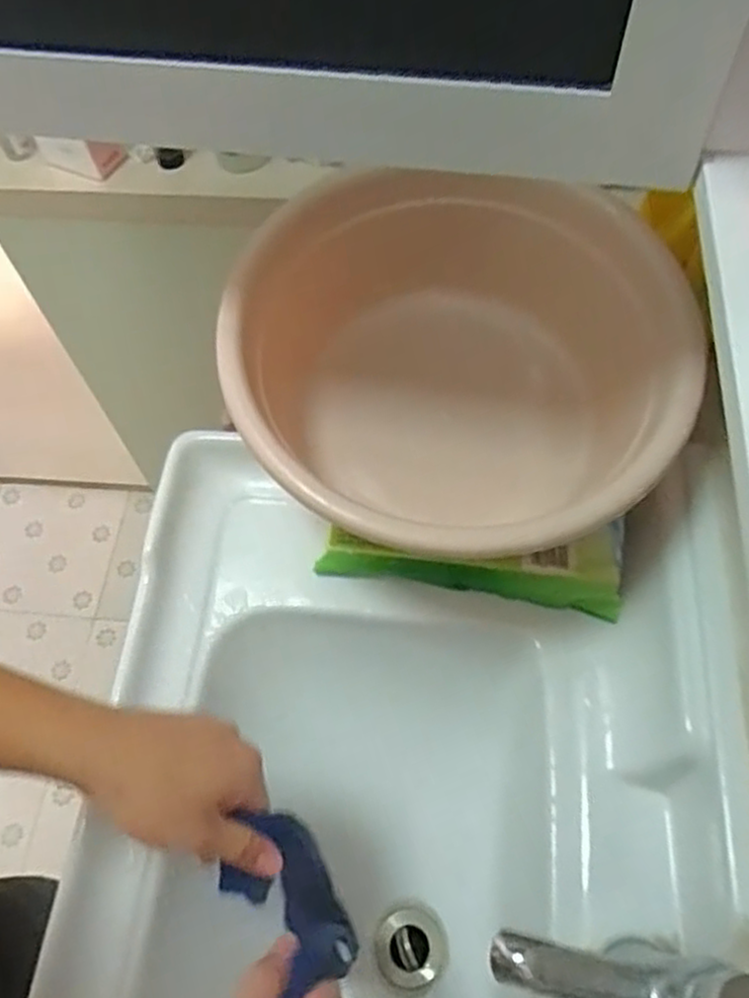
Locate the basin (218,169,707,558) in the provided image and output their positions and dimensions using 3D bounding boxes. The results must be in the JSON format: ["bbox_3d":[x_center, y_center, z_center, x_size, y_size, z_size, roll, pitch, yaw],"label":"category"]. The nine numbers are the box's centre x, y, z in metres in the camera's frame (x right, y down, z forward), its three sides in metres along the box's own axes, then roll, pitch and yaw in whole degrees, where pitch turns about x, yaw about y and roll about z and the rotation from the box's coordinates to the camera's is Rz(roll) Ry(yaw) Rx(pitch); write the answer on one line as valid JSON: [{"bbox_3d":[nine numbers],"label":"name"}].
[{"bbox_3d":[0.059,-0.089,0.625,0.329,0.198,0.335,-1,61,2],"label":"basin"}]

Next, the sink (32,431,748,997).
[{"bbox_3d":[0.006,0.345,0.557,0.472,0.222,0.808,5,62,5],"label":"sink"}]

